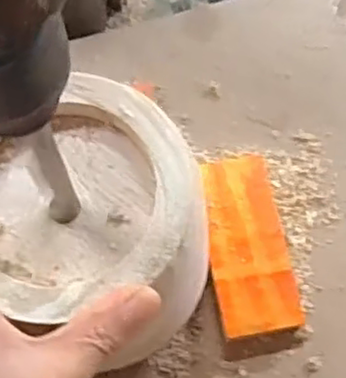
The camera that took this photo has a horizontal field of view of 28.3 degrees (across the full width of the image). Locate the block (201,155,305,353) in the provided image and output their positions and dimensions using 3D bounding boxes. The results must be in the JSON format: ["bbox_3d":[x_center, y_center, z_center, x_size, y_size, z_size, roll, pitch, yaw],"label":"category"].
[{"bbox_3d":[0.045,0.036,0.427,0.049,0.018,0.114,-9,72,-4],"label":"block"}]

